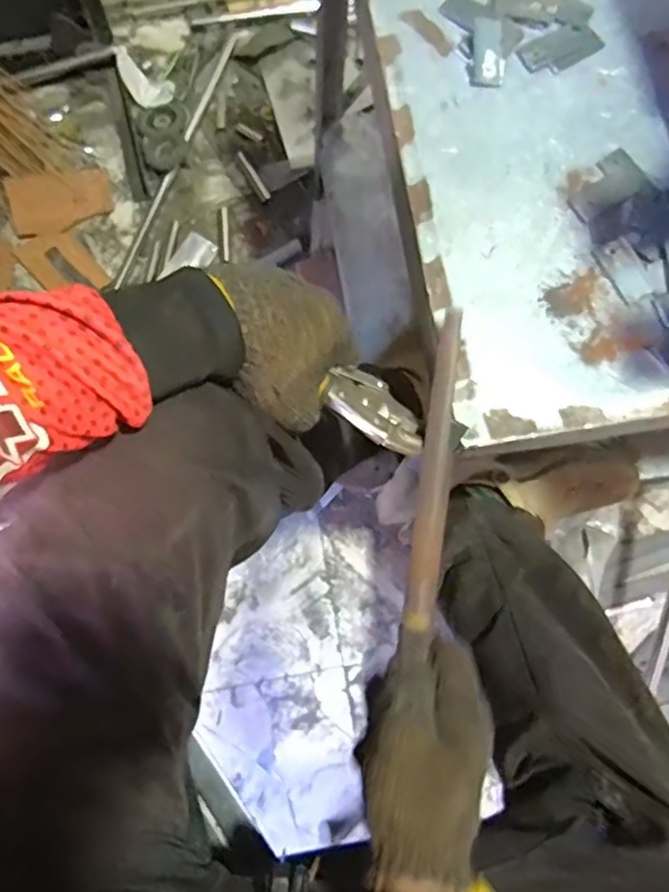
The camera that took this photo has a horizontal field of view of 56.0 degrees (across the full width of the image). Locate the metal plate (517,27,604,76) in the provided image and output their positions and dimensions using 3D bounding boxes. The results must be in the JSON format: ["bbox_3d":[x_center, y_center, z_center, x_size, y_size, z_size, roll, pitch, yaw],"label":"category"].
[{"bbox_3d":[0.179,-0.312,0.496,0.066,0.005,0.030,-24,78,-8],"label":"metal plate"}]

